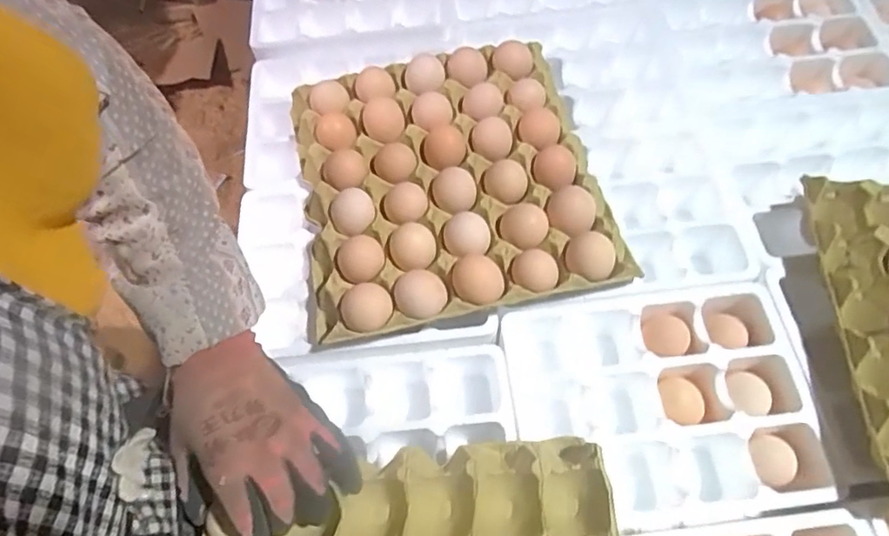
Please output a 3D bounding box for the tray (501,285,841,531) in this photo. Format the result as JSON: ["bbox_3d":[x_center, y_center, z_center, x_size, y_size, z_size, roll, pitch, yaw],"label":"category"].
[{"bbox_3d":[0.178,0.121,0.489,0.239,0.077,0.179,-5,63,0],"label":"tray"}]

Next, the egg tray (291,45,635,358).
[{"bbox_3d":[-0.001,-0.083,0.529,0.270,0.051,0.281,-11,64,-4],"label":"egg tray"}]

